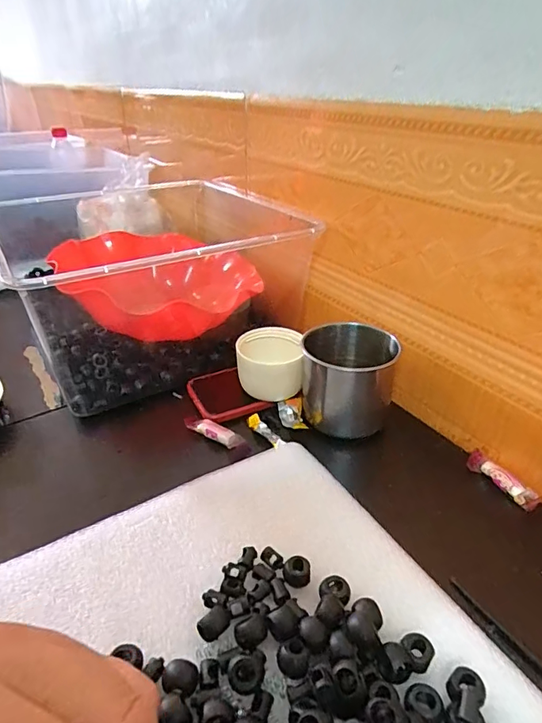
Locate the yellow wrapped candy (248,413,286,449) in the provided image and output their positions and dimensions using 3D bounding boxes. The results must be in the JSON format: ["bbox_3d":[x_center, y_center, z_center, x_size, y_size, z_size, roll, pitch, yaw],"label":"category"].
[{"bbox_3d":[-0.004,0.061,0.406,0.015,0.006,0.048,-21,36,-27],"label":"yellow wrapped candy"}]

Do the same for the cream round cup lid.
[{"bbox_3d":[0.000,0.004,0.447,0.060,0.054,0.067,0,32,0],"label":"cream round cup lid"}]

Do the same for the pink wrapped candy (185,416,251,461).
[{"bbox_3d":[-0.046,0.065,0.402,0.068,0.013,0.021,24,40,34],"label":"pink wrapped candy"}]

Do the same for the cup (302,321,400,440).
[{"bbox_3d":[0.069,0.013,0.415,0.079,0.076,0.067,6,33,10],"label":"cup"}]

